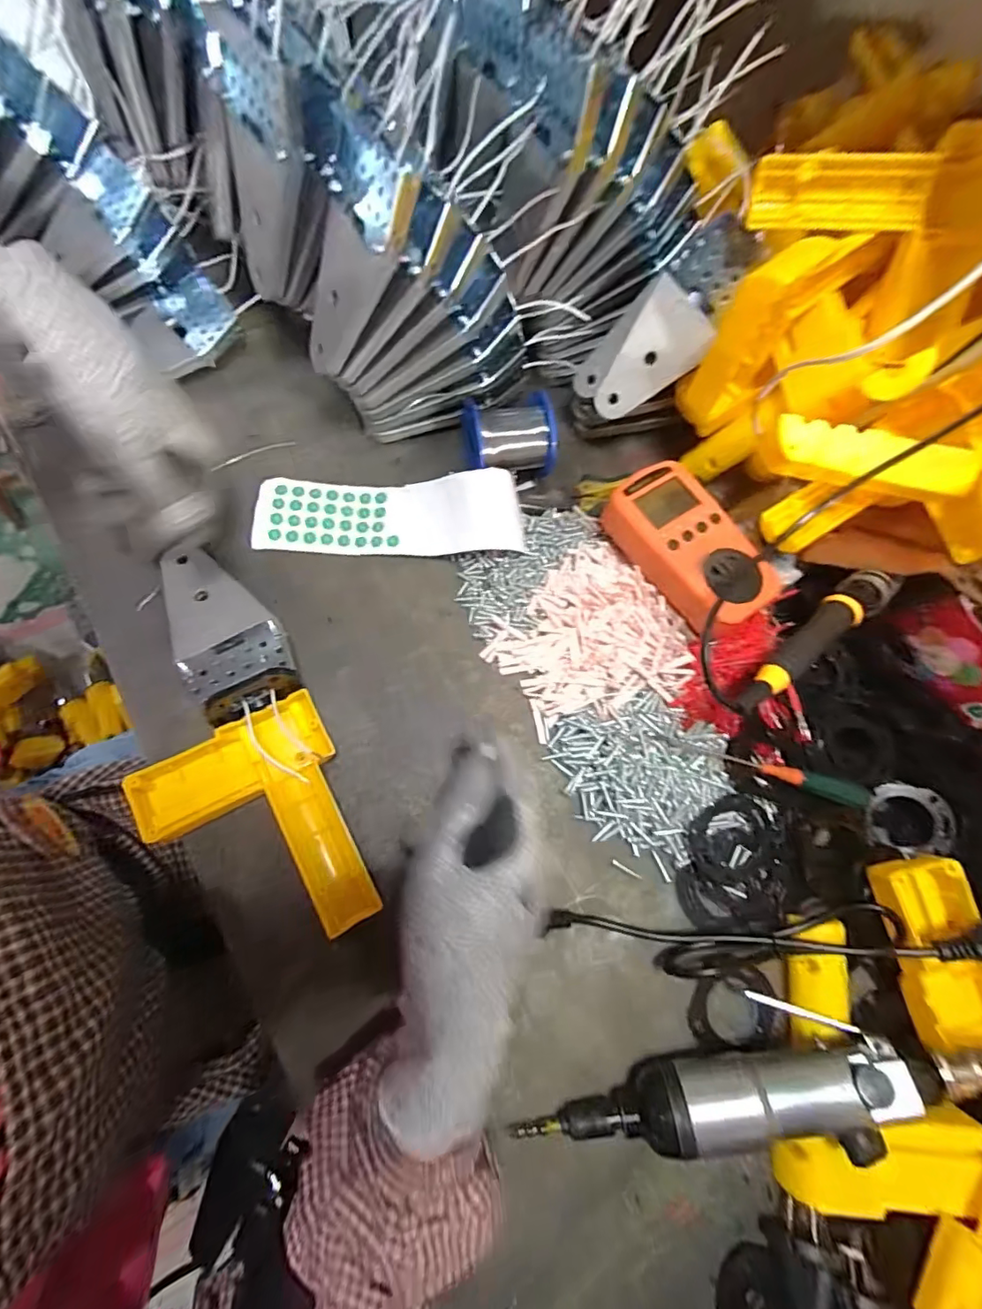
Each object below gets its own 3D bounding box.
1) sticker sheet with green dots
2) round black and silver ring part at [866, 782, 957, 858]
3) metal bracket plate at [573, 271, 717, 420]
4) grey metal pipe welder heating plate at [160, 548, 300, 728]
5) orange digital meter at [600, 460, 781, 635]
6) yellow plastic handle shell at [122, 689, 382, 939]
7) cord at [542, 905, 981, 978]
[{"bbox_3d":[-0.079,-0.109,0.402,0.203,0.026,0.061,0,75,1],"label":"sticker sheet with green dots"},{"bbox_3d":[0.292,0.116,0.360,0.047,0.015,0.047,-7,77,33],"label":"round black and silver ring part"},{"bbox_3d":[0.117,-0.233,0.407,0.065,0.041,0.093,43,121,-9],"label":"metal bracket plate"},{"bbox_3d":[-0.186,-0.019,0.355,0.064,0.023,0.130,-34,75,-8],"label":"grey metal pipe welder heating plate"},{"bbox_3d":[0.141,-0.075,0.380,0.072,0.044,0.127,-35,77,-12],"label":"orange digital meter"},{"bbox_3d":[-0.148,0.108,0.327,0.116,0.041,0.150,-20,75,-9],"label":"yellow plastic handle shell"},{"bbox_3d":[0.171,0.173,0.306,0.269,0.057,0.033,-1,75,0],"label":"cord"}]

